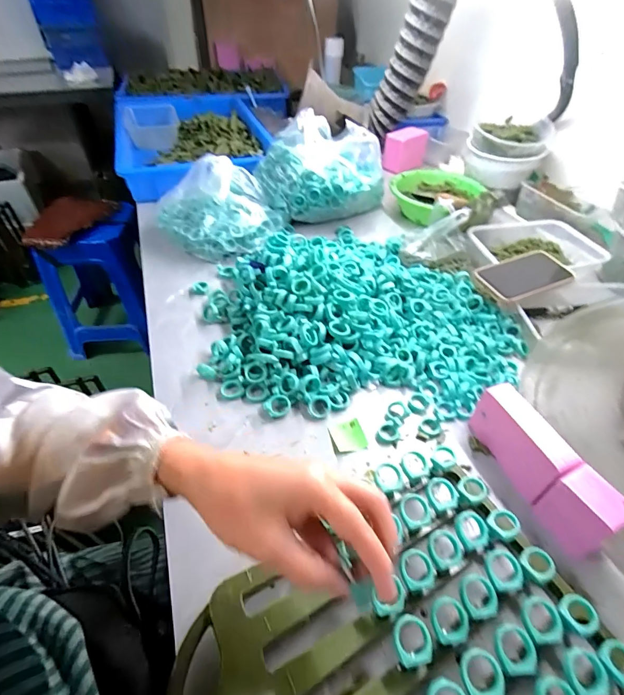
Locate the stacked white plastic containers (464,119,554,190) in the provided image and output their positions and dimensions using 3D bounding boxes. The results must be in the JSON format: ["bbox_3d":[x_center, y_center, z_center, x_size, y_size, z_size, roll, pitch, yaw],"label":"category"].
[{"bbox_3d":[0.427,-0.436,0.848,0.165,0.091,0.124,16,49,16],"label":"stacked white plastic containers"}]

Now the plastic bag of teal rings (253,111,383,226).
[{"bbox_3d":[0.014,-0.349,0.773,0.248,0.177,0.156,8,47,9],"label":"plastic bag of teal rings"}]

